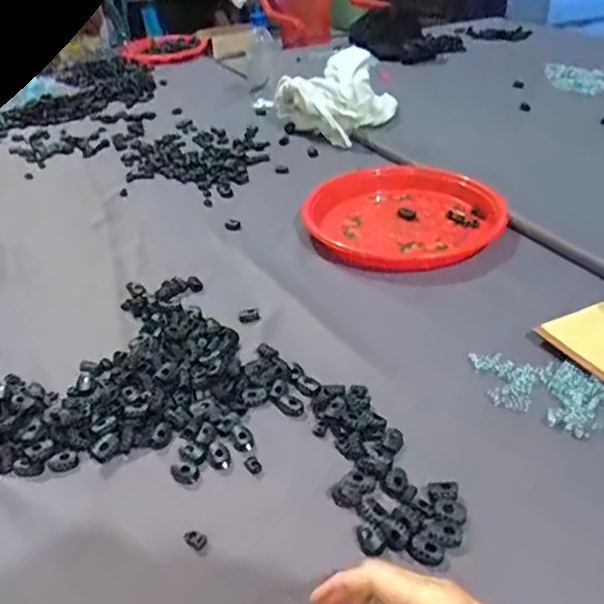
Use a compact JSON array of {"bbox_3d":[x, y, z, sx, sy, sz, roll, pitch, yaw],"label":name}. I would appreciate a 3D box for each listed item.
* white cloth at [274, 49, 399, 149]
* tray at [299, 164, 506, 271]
[{"bbox_3d":[0.074,-0.371,1.051,0.168,0.122,0.177,-26,39,-26],"label":"white cloth"},{"bbox_3d":[0.129,-0.113,0.742,0.206,0.050,0.224,26,46,37],"label":"tray"}]

